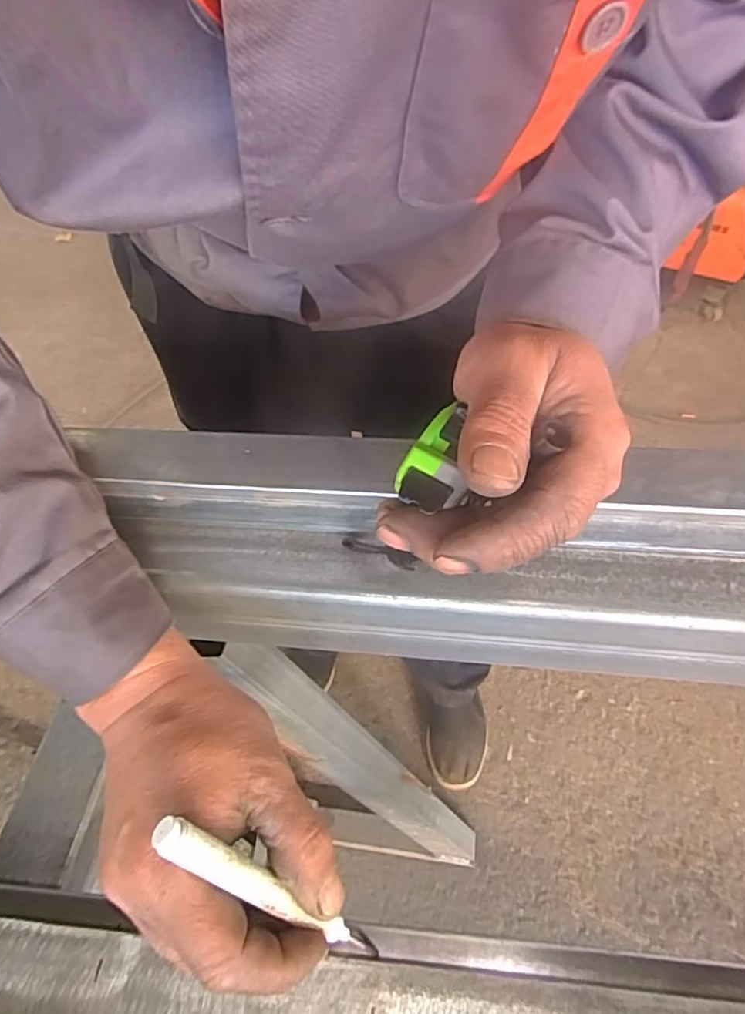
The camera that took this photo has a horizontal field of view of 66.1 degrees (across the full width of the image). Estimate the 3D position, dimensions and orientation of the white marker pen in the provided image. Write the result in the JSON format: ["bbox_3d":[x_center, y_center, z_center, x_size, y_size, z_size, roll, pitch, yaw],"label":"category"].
[{"bbox_3d":[-0.043,0.145,0.218,0.010,0.091,0.012,-16,35,48],"label":"white marker pen"}]

